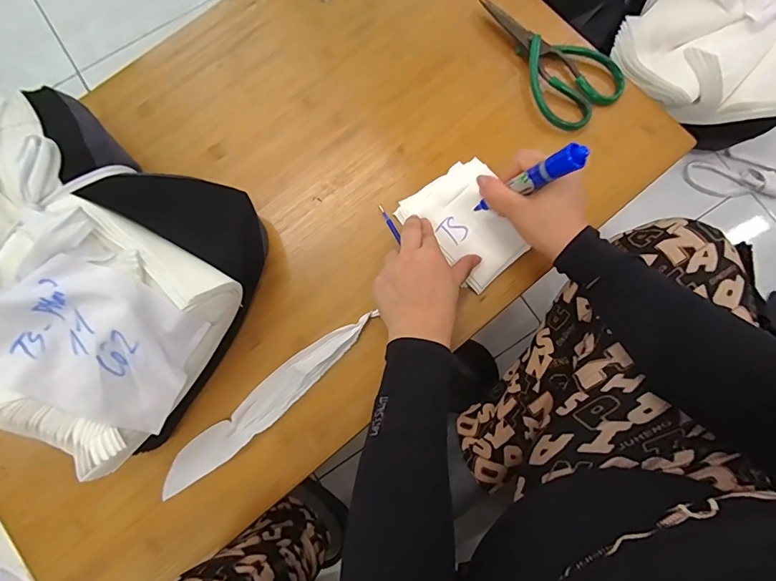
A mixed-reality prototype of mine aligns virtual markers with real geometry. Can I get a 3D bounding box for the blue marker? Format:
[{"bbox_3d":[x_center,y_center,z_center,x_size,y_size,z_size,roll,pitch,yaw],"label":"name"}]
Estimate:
[{"bbox_3d":[0.119,-0.095,0.384,0.017,0.133,0.020,5,78,-24],"label":"blue marker"}]

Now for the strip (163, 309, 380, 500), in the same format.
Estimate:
[{"bbox_3d":[-0.112,0.104,0.409,0.240,0.006,0.035,-40,81,-7],"label":"strip"}]

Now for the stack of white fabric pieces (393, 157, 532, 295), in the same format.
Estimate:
[{"bbox_3d":[0.087,-0.074,0.452,0.097,0.017,0.124,-41,81,-7],"label":"stack of white fabric pieces"}]

